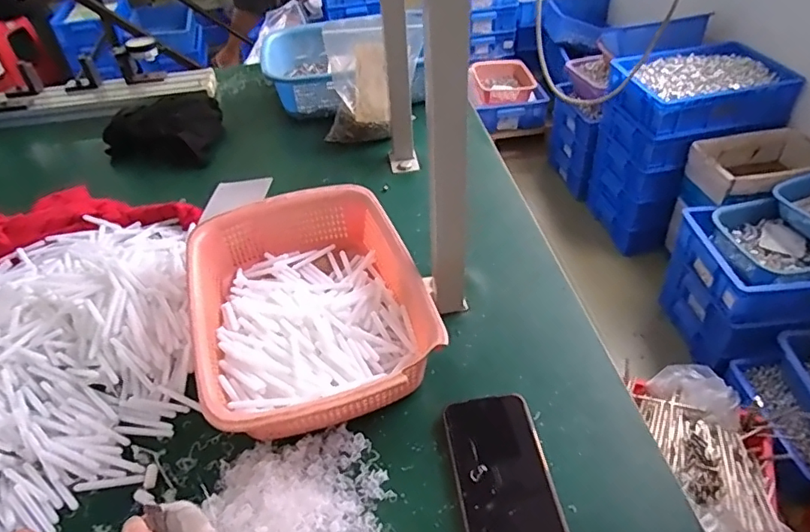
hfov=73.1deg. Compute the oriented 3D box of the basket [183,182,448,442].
[{"bbox_3d":[-0.098,0.039,0.562,0.216,0.071,0.291,-16,44,-12],"label":"basket"}]

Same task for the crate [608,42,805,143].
[{"bbox_3d":[0.792,-0.467,1.477,0.385,0.130,0.291,-8,43,-4],"label":"crate"}]

